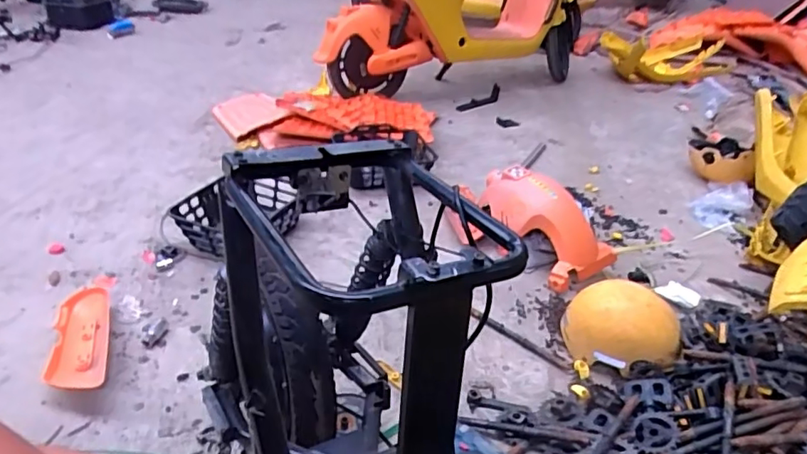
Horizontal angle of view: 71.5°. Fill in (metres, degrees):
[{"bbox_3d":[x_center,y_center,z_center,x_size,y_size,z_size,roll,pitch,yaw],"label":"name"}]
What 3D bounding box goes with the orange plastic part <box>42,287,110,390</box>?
[{"bbox_3d":[-0.667,0.227,1.154,0.110,0.038,0.315,-8,35,-20],"label":"orange plastic part"}]

